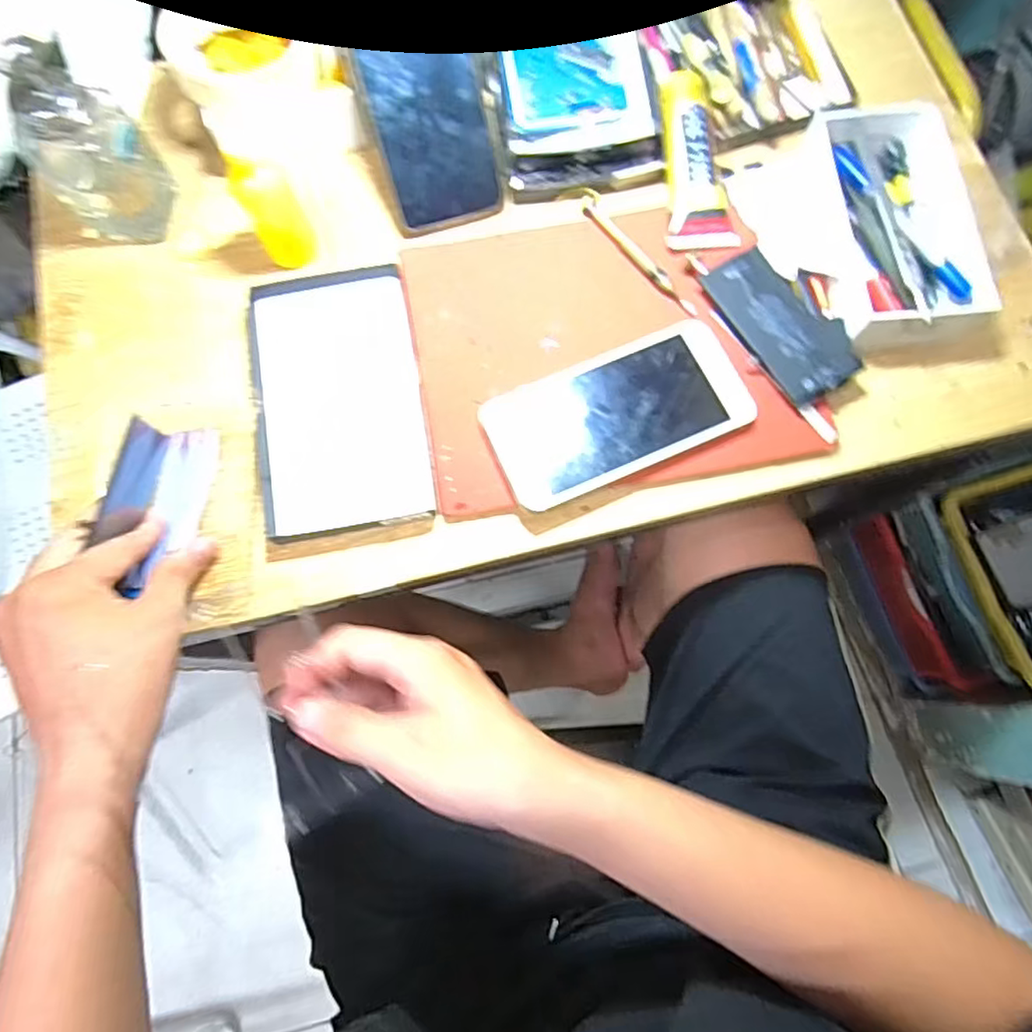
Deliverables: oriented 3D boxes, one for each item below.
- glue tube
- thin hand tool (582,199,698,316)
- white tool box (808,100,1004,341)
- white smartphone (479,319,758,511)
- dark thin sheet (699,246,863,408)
[{"bbox_3d":[0.119,-0.242,0.418,0.043,0.018,0.128,-7,87,-1],"label":"glue tube"},{"bbox_3d":[0.082,-0.174,0.415,0.009,0.004,0.110,-37,77,-8],"label":"thin hand tool"},{"bbox_3d":[0.243,-0.197,0.403,0.085,0.034,0.169,-4,75,0],"label":"white tool box"},{"bbox_3d":[0.063,-0.064,0.385,0.156,0.012,0.080,-24,76,-5],"label":"white smartphone"},{"bbox_3d":[0.171,-0.124,0.395,0.056,0.010,0.105,-29,76,-7],"label":"dark thin sheet"}]

